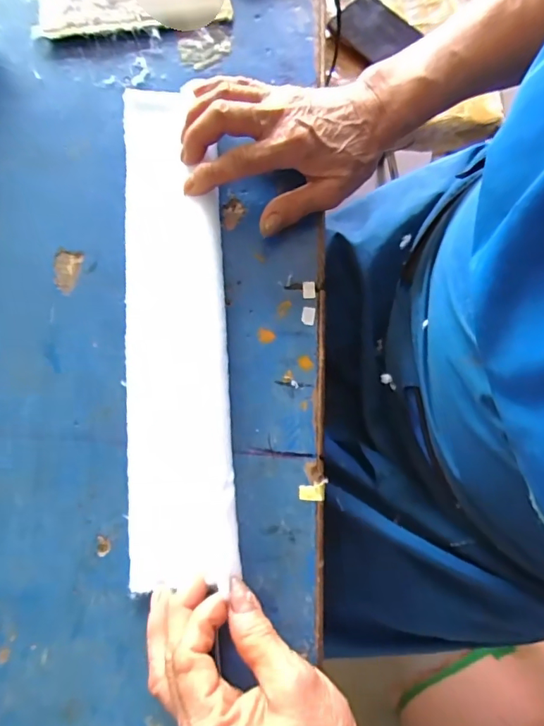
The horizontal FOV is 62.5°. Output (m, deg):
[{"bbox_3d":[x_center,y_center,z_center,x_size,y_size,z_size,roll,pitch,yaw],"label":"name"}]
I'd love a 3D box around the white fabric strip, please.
[{"bbox_3d":[-0.065,-0.035,0.292,0.067,0.019,0.328,-6,77,-1],"label":"white fabric strip"}]

